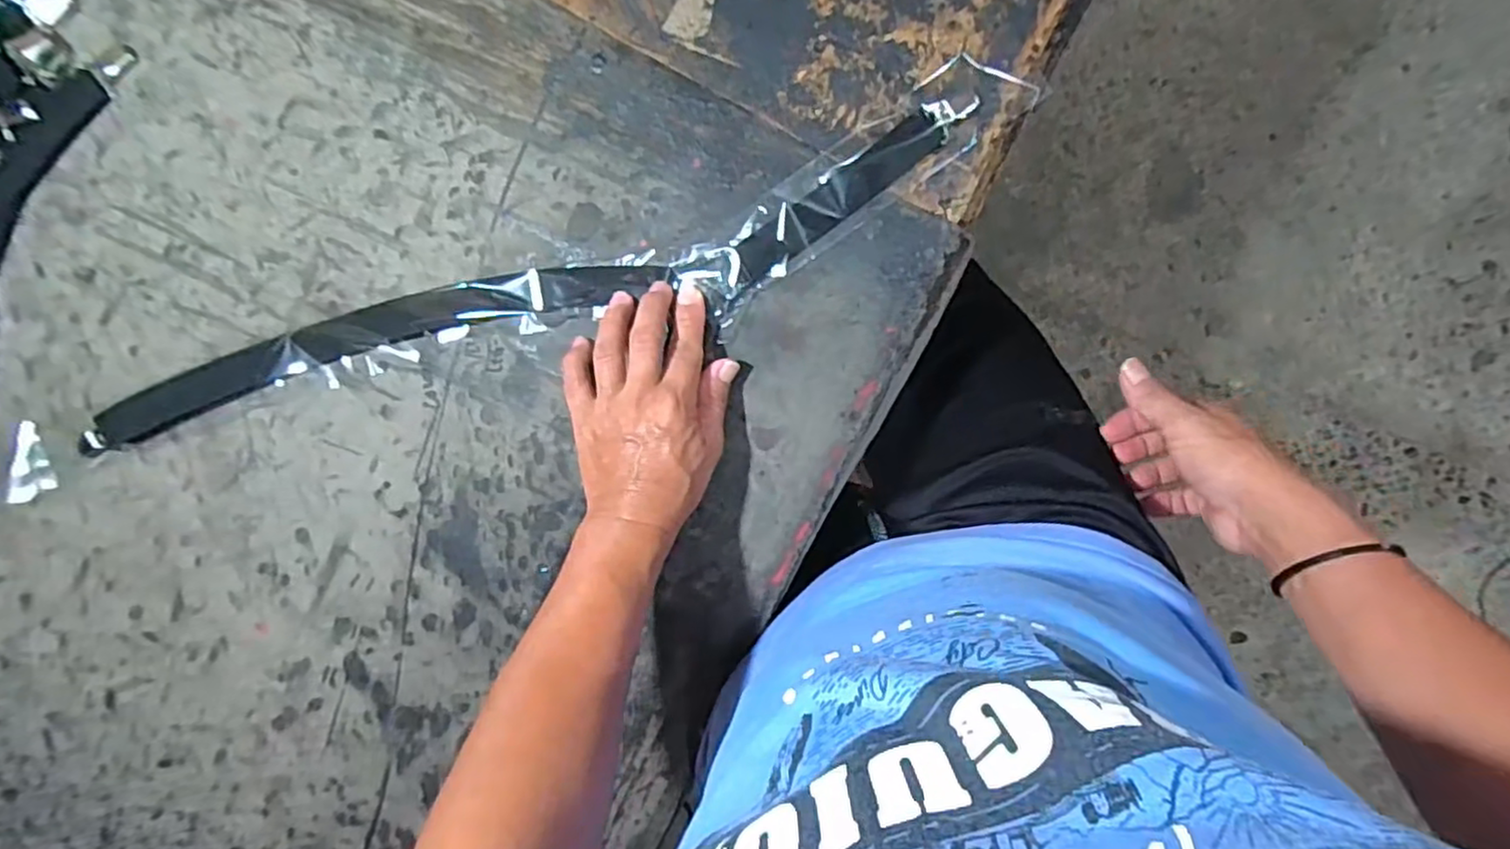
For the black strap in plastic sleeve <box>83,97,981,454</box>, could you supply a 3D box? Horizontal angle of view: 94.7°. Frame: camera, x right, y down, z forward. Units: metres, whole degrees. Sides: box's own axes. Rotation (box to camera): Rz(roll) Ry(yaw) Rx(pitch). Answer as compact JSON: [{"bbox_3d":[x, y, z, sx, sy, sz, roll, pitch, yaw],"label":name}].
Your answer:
[{"bbox_3d":[-0.165,-0.083,0.466,0.616,0.013,0.074,-15,96,7],"label":"black strap in plastic sleeve"}]

